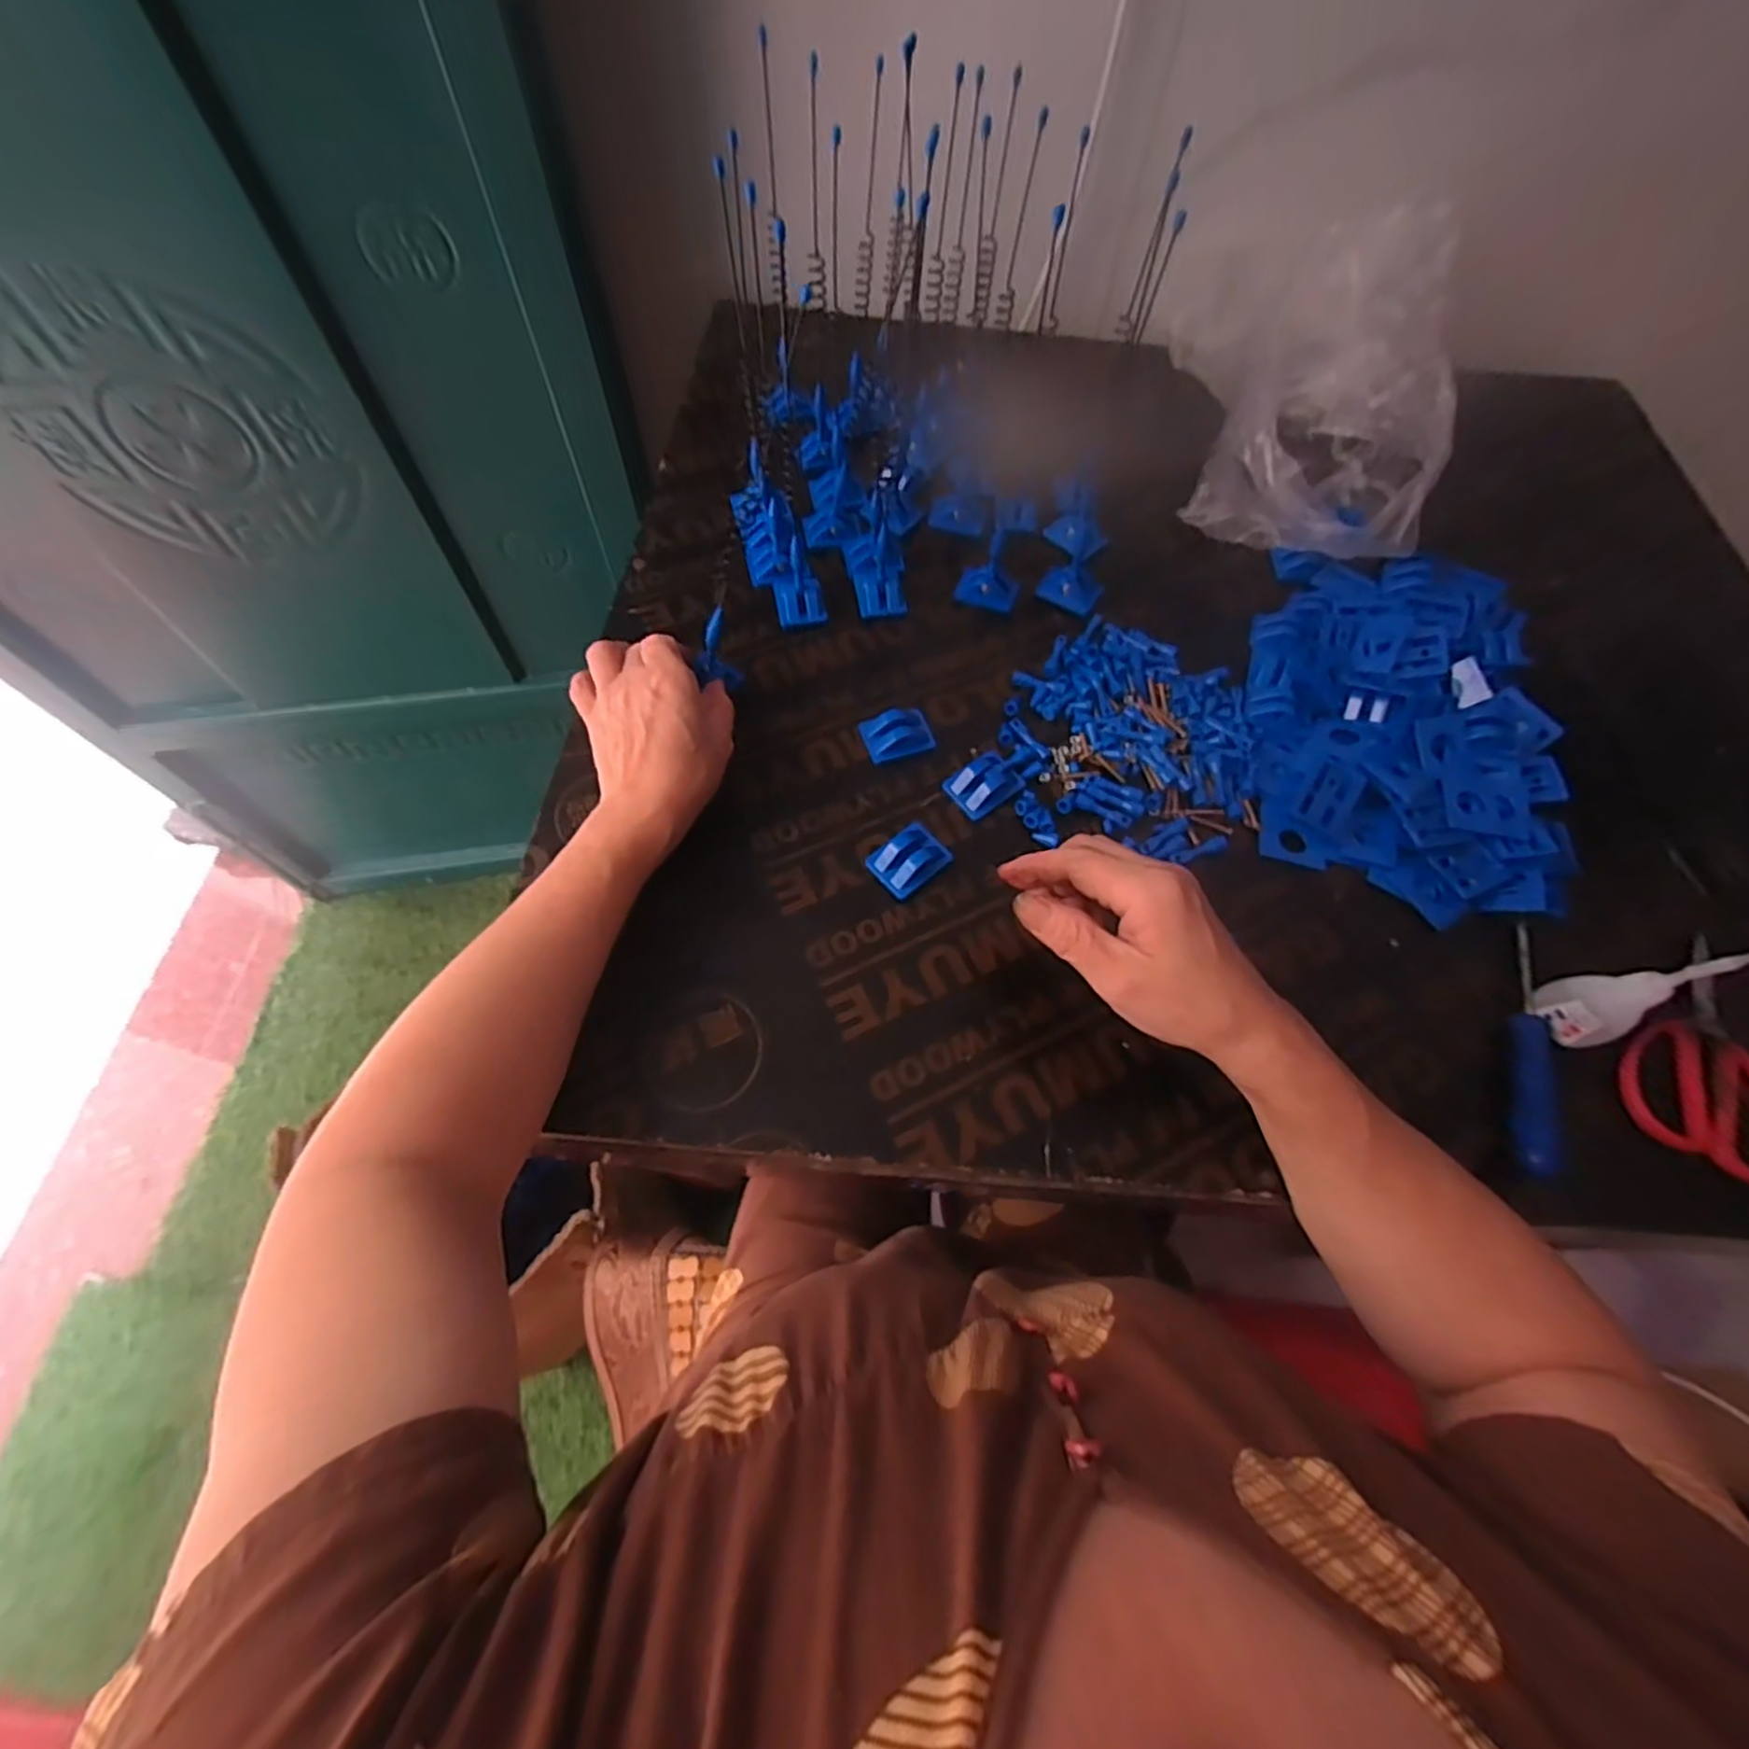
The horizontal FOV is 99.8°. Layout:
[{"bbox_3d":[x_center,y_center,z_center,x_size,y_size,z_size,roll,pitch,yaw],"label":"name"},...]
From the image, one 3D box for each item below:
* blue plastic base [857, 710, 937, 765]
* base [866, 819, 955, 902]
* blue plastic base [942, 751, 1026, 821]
[{"bbox_3d":[0.015,-0.093,0.485,0.043,0.009,0.032,-17,65,-10],"label":"blue plastic base"},{"bbox_3d":[0.020,-0.010,0.439,0.045,0.011,0.035,-38,70,-18],"label":"base"},{"bbox_3d":[0.070,-0.058,0.467,0.045,0.013,0.033,-34,69,-17],"label":"blue plastic base"}]

